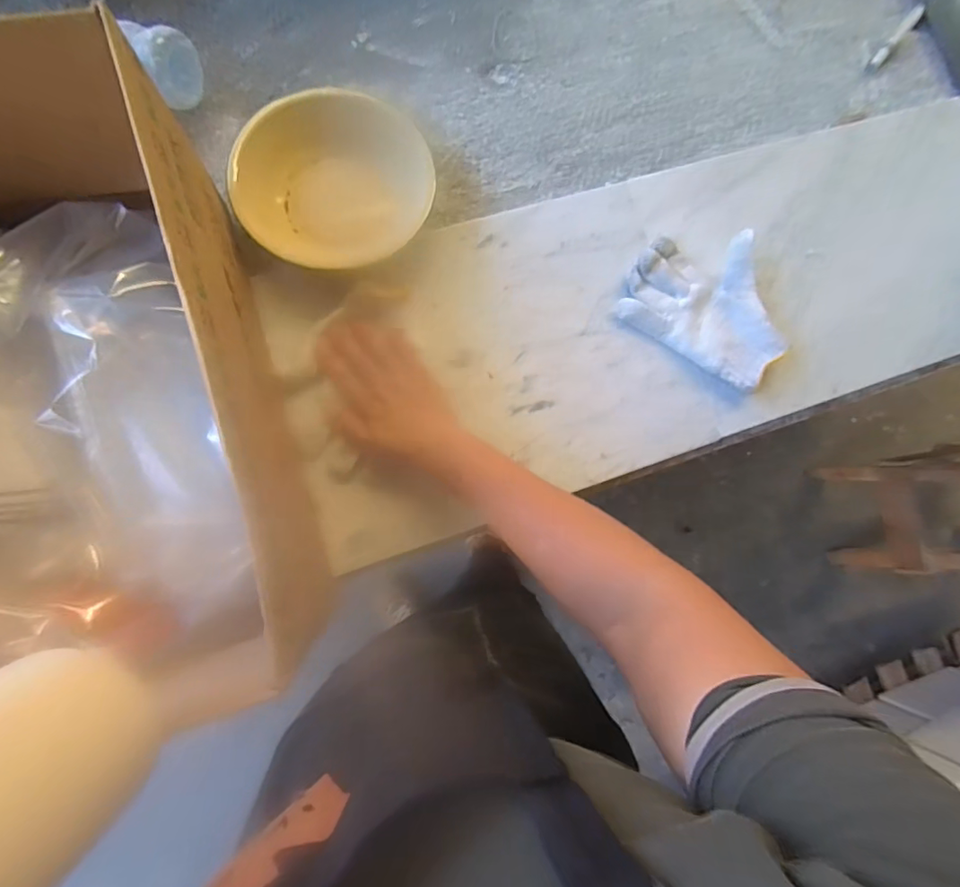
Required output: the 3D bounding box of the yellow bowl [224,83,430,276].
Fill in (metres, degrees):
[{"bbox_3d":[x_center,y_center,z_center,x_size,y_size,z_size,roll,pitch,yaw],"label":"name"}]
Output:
[{"bbox_3d":[-0.145,-0.254,0.515,0.180,0.063,0.165,0,86,-7],"label":"yellow bowl"}]

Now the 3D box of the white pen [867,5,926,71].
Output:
[{"bbox_3d":[0.509,-0.496,0.629,0.014,0.013,0.119,41,83,-3],"label":"white pen"}]

